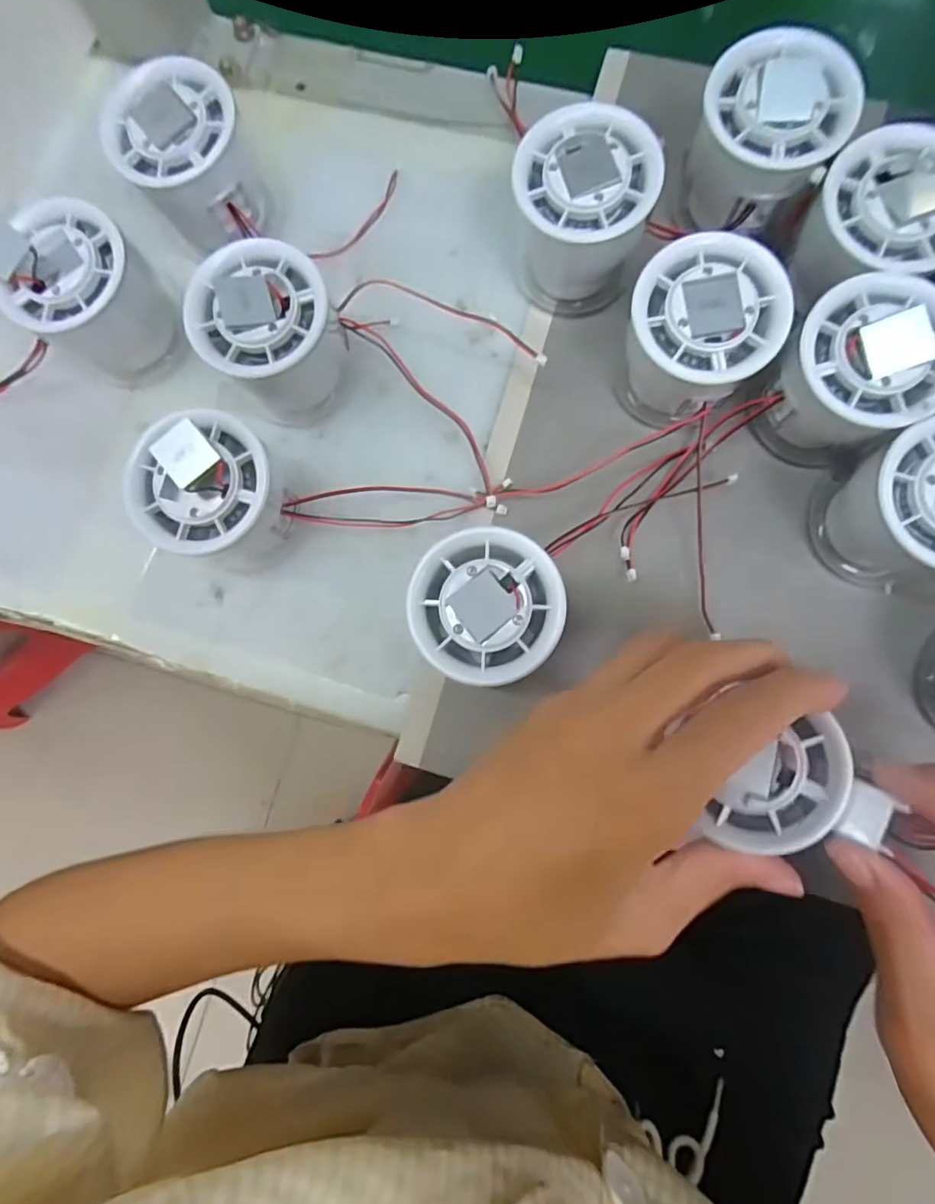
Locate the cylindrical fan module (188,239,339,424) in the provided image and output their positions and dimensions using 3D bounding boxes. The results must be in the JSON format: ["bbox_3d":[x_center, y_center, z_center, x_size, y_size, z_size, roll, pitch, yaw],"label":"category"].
[{"bbox_3d":[-0.083,-0.115,0.244,0.049,0.057,0.054,44,87,7],"label":"cylindrical fan module"}]

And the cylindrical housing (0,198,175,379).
[{"bbox_3d":[-0.162,-0.132,0.254,0.054,0.056,0.053,0,83,3],"label":"cylindrical housing"}]

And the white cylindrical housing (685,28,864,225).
[{"bbox_3d":[0.122,-0.191,0.235,0.055,0.057,0.054,0,83,3],"label":"white cylindrical housing"}]

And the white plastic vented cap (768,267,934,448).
[{"bbox_3d":[0.155,-0.090,0.231,0.056,0.055,0.056,39,87,7],"label":"white plastic vented cap"}]

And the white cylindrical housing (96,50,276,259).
[{"bbox_3d":[-0.122,-0.193,0.255,0.054,0.057,0.051,0,83,3],"label":"white cylindrical housing"}]

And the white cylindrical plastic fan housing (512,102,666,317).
[{"bbox_3d":[0.048,-0.166,0.246,0.054,0.058,0.051,0,83,3],"label":"white cylindrical plastic fan housing"}]

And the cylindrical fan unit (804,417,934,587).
[{"bbox_3d":[0.177,-0.036,0.224,0.056,0.056,0.054,0,83,3],"label":"cylindrical fan unit"}]

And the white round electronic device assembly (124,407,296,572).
[{"bbox_3d":[-0.103,-0.042,0.237,0.055,0.064,0.051,0,83,3],"label":"white round electronic device assembly"}]

